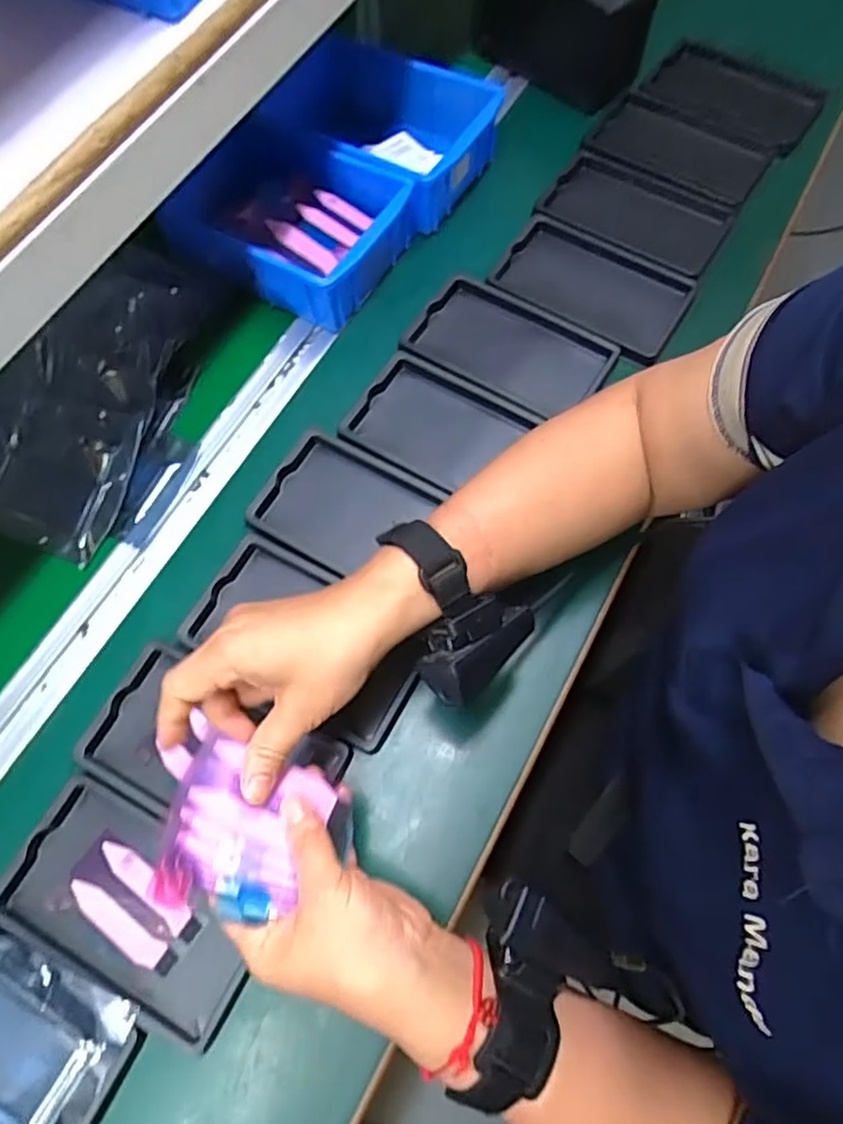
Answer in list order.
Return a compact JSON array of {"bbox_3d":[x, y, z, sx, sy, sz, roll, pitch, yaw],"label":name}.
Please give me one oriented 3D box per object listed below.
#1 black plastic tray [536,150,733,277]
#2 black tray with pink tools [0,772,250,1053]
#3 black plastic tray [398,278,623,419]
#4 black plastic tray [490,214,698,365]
[{"bbox_3d":[0.195,-0.321,0.606,0.158,0.011,0.097,27,71,13],"label":"black plastic tray"},{"bbox_3d":[-0.174,0.206,0.404,0.158,0.015,0.092,25,71,13],"label":"black tray with pink tools"},{"bbox_3d":[0.073,-0.179,0.549,0.158,0.007,0.096,28,71,14],"label":"black plastic tray"},{"bbox_3d":[0.149,-0.242,0.574,0.158,0.014,0.103,35,73,16],"label":"black plastic tray"}]

